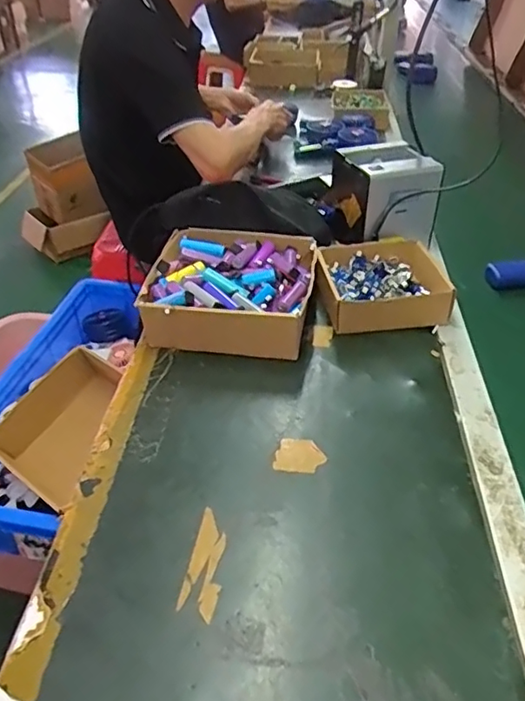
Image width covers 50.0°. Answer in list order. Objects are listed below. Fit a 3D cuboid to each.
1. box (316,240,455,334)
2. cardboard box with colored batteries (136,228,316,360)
[{"bbox_3d":[0.166,-0.099,0.796,0.175,0.048,0.160,-4,40,-4],"label":"box"},{"bbox_3d":[-0.040,-0.085,0.768,0.210,0.070,0.219,6,41,8],"label":"cardboard box with colored batteries"}]

